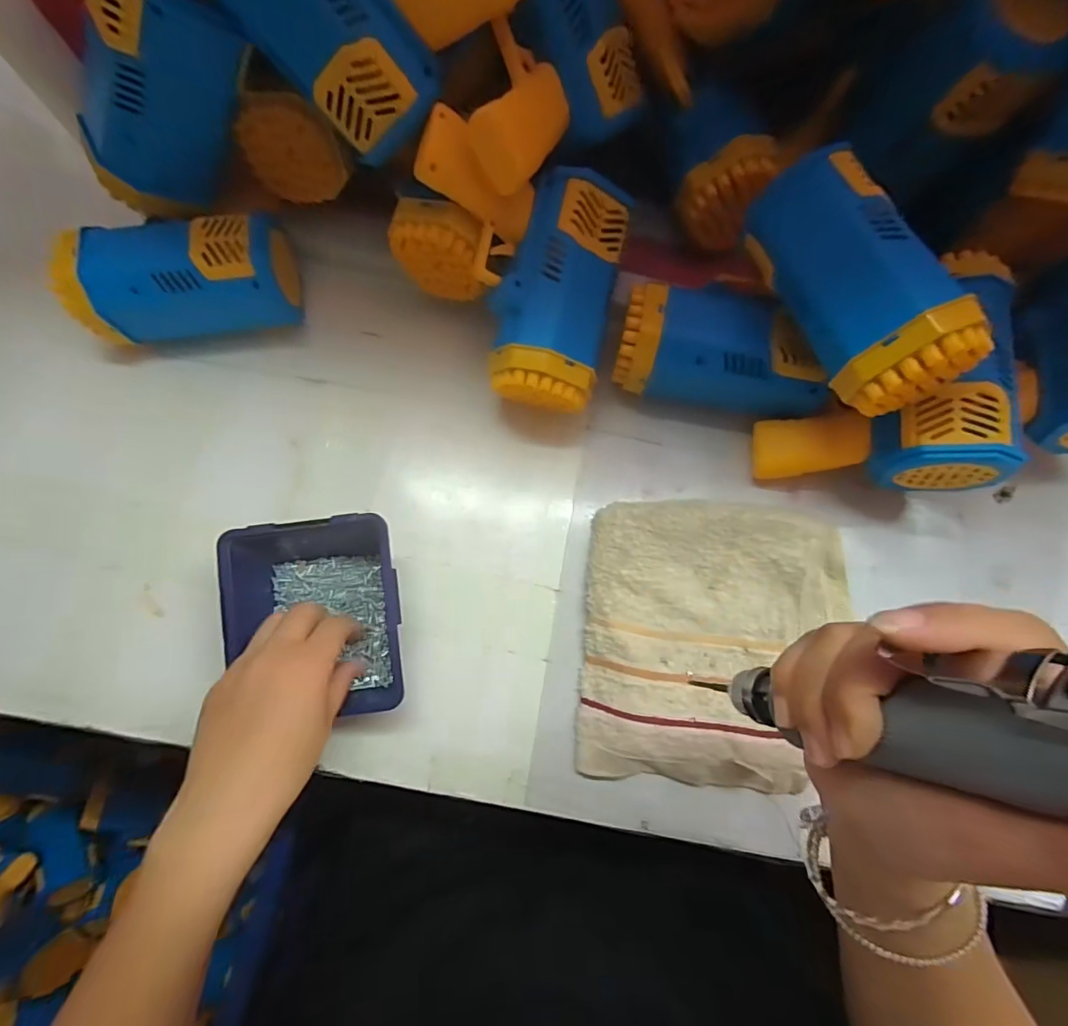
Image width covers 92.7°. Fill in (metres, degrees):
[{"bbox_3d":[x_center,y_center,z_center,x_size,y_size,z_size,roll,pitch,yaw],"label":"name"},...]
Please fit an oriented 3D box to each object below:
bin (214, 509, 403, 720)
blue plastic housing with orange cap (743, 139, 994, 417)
[{"bbox_3d":[-0.142,0.068,0.337,0.110,0.052,0.123,-5,77,-1],"label":"bin"},{"bbox_3d":[0.191,-0.139,0.296,0.076,0.066,0.158,-21,78,-5],"label":"blue plastic housing with orange cap"}]

